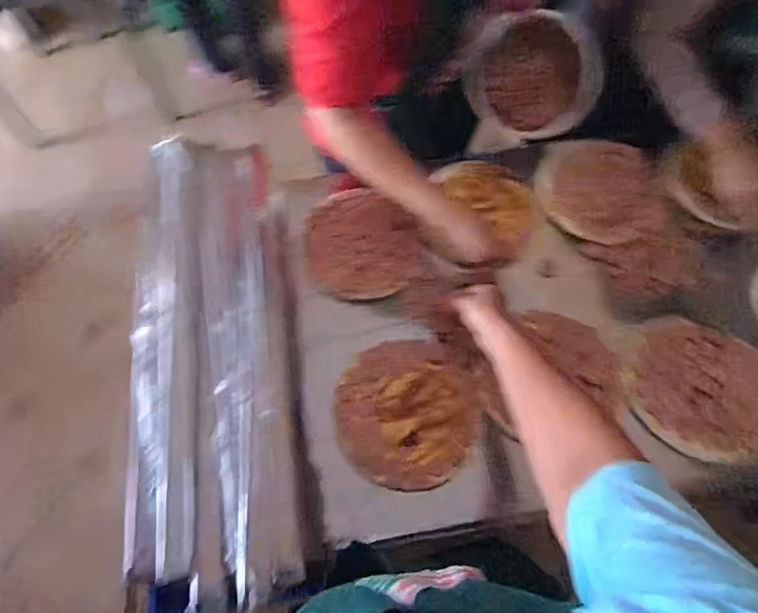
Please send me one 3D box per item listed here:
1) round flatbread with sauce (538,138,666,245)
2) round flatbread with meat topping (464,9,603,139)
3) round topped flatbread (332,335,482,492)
[{"bbox_3d":[0.367,-0.193,0.846,0.204,0.016,0.160,26,90,16],"label":"round flatbread with sauce"},{"bbox_3d":[0.249,-0.369,0.821,0.209,0.182,0.010,-5,25,3],"label":"round flatbread with meat topping"},{"bbox_3d":[0.043,0.148,0.710,0.198,0.013,0.196,2,73,-8],"label":"round topped flatbread"}]

